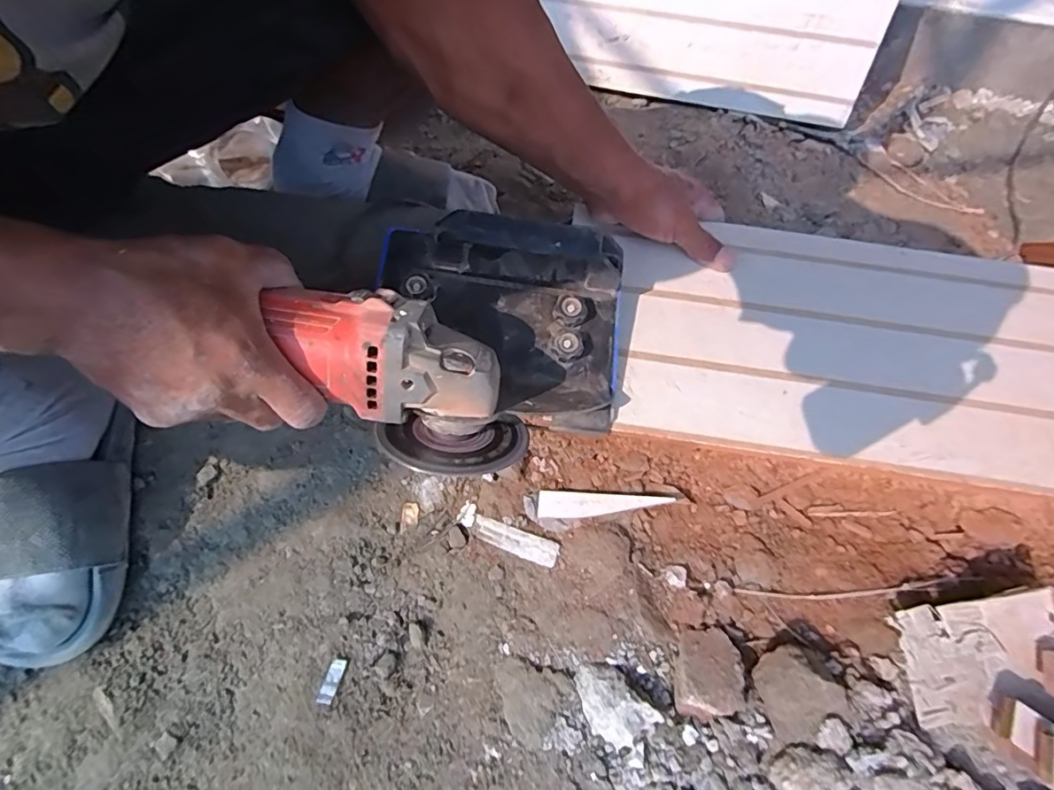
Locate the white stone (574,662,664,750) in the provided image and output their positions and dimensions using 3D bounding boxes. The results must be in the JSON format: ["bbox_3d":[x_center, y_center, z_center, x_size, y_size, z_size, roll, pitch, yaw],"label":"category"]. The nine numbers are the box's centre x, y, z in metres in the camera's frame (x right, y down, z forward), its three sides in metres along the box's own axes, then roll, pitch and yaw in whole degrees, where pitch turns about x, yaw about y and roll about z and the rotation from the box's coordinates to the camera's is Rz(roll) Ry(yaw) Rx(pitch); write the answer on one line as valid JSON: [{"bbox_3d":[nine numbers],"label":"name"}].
[{"bbox_3d":[0.058,0.213,0.353,0.037,0.020,0.055,-36,68,-20],"label":"white stone"}]

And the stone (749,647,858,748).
[{"bbox_3d":[0.185,0.201,0.347,0.048,0.027,0.053,-17,63,-12],"label":"stone"}]

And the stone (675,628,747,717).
[{"bbox_3d":[0.130,0.201,0.369,0.044,0.024,0.060,7,32,9],"label":"stone"}]

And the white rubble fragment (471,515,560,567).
[{"bbox_3d":[-0.011,0.122,0.428,0.077,0.004,0.020,16,73,17],"label":"white rubble fragment"}]

